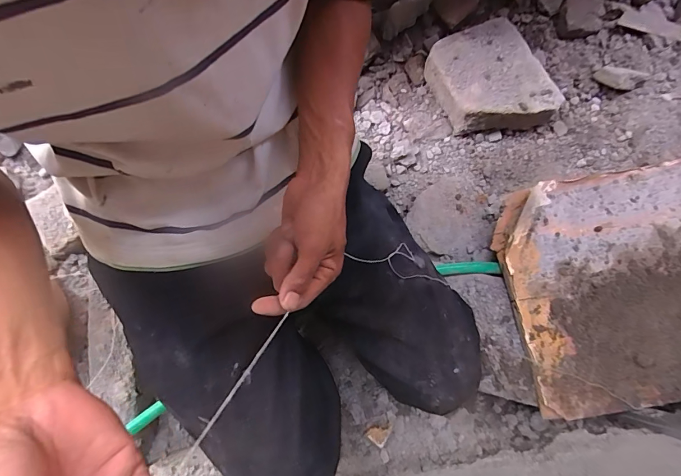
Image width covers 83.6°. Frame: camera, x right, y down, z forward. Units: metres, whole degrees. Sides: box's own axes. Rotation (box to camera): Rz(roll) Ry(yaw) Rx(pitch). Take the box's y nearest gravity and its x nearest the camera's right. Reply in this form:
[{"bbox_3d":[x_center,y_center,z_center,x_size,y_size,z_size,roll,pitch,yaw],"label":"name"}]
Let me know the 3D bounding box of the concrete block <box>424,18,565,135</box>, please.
[{"bbox_3d":[0.306,-0.331,0.811,0.201,0.099,0.238,-17,77,-5],"label":"concrete block"}]

